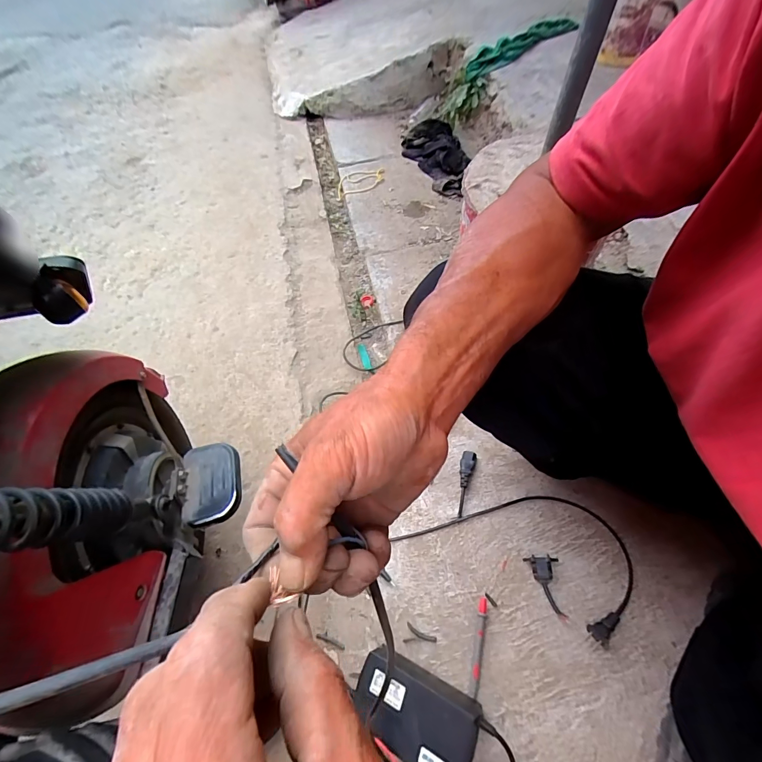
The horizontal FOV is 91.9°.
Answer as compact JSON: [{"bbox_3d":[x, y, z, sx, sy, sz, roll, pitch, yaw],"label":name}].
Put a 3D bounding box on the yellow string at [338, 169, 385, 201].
[{"bbox_3d":[-0.077,-0.734,1.367,0.169,0.013,0.166,-1,54,5],"label":"yellow string"}]

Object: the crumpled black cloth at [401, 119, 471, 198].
[{"bbox_3d":[0.215,-0.843,1.374,0.199,0.085,0.442,-11,53,-3],"label":"crumpled black cloth"}]

